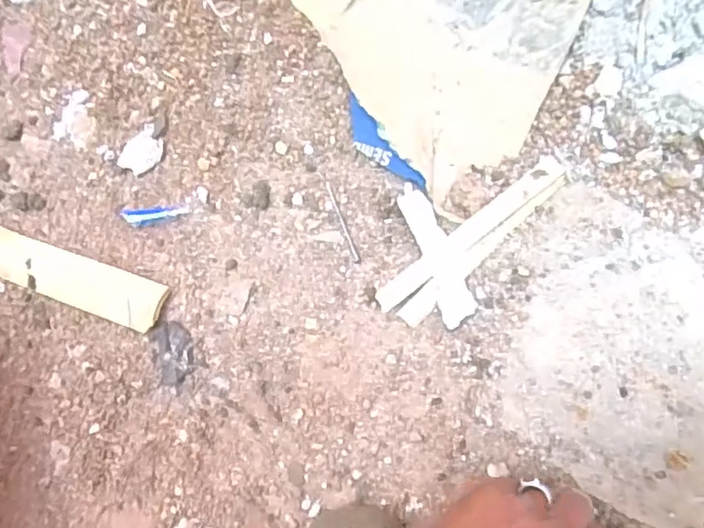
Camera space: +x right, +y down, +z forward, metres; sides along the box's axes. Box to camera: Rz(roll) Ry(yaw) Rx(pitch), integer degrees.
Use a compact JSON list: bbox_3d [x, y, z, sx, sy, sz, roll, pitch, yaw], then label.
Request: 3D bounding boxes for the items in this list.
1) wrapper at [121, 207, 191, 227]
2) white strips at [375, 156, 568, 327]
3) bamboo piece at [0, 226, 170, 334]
[{"bbox_3d":[-0.170,-0.042,0.511,0.057,0.007,0.015,-6,84,8],"label":"wrapper"},{"bbox_3d":[0.096,-0.021,0.468,0.176,0.010,0.037,-43,80,2],"label":"white strips"},{"bbox_3d":[-0.285,-0.001,0.522,0.261,0.014,0.043,19,88,10],"label":"bamboo piece"}]

